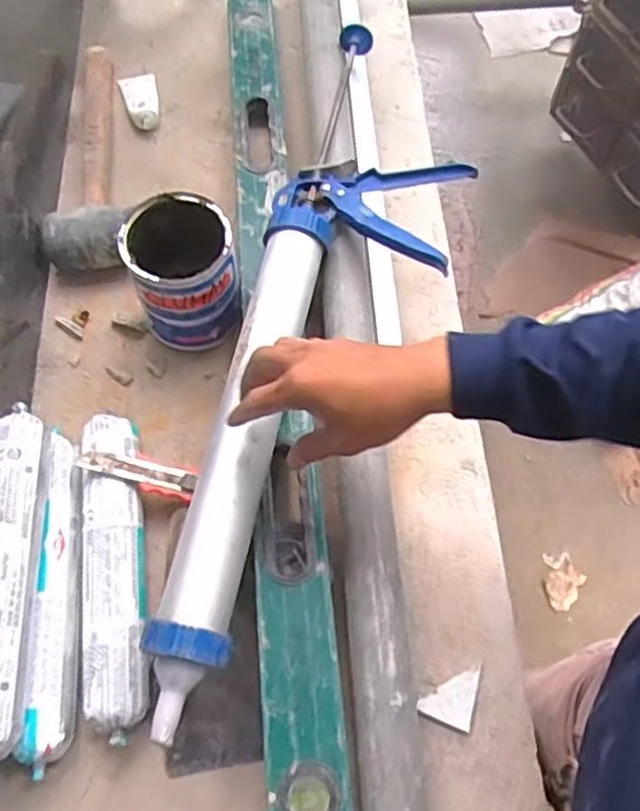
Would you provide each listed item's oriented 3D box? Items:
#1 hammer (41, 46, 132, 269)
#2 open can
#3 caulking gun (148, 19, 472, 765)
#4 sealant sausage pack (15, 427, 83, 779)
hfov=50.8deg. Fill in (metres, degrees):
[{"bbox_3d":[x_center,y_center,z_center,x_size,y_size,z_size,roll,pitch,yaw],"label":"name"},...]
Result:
[{"bbox_3d":[-0.276,-0.297,0.774,0.097,0.068,0.342,-12,66,-5],"label":"hammer"},{"bbox_3d":[-0.129,-0.128,0.664,0.104,0.124,0.108,-4,66,-1],"label":"open can"},{"bbox_3d":[0.013,-0.094,0.613,0.159,0.062,0.740,14,64,7],"label":"caulking gun"},{"bbox_3d":[-0.217,0.158,0.572,0.043,0.050,0.272,-3,66,-1],"label":"sealant sausage pack"}]

